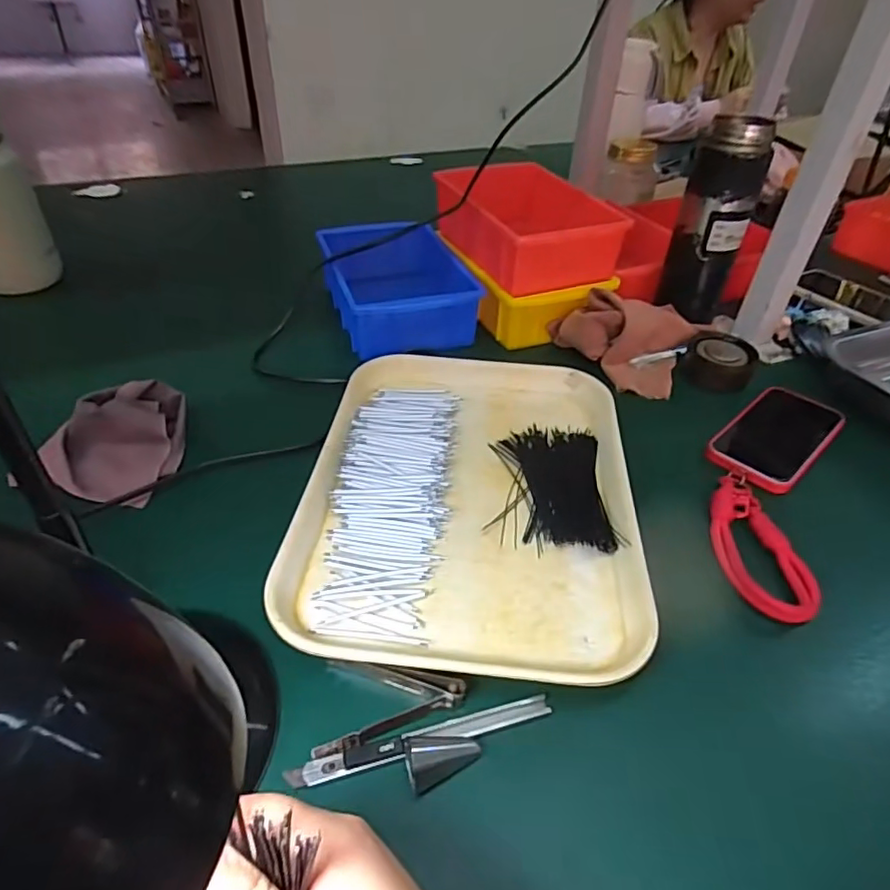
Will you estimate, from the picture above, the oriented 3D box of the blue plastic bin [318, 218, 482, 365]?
[{"bbox_3d":[-0.056,-0.179,0.610,0.139,0.065,0.187,-10,43,-15],"label":"blue plastic bin"}]

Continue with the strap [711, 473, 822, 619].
[{"bbox_3d":[0.209,0.062,0.393,0.051,0.009,0.126,1,41,-3],"label":"strap"}]

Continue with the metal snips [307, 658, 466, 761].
[{"bbox_3d":[-0.027,0.132,0.300,0.074,0.011,0.052,-1,41,-5],"label":"metal snips"}]

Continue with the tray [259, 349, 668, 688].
[{"bbox_3d":[0.020,0.025,0.424,0.223,0.022,0.299,6,41,3],"label":"tray"}]

